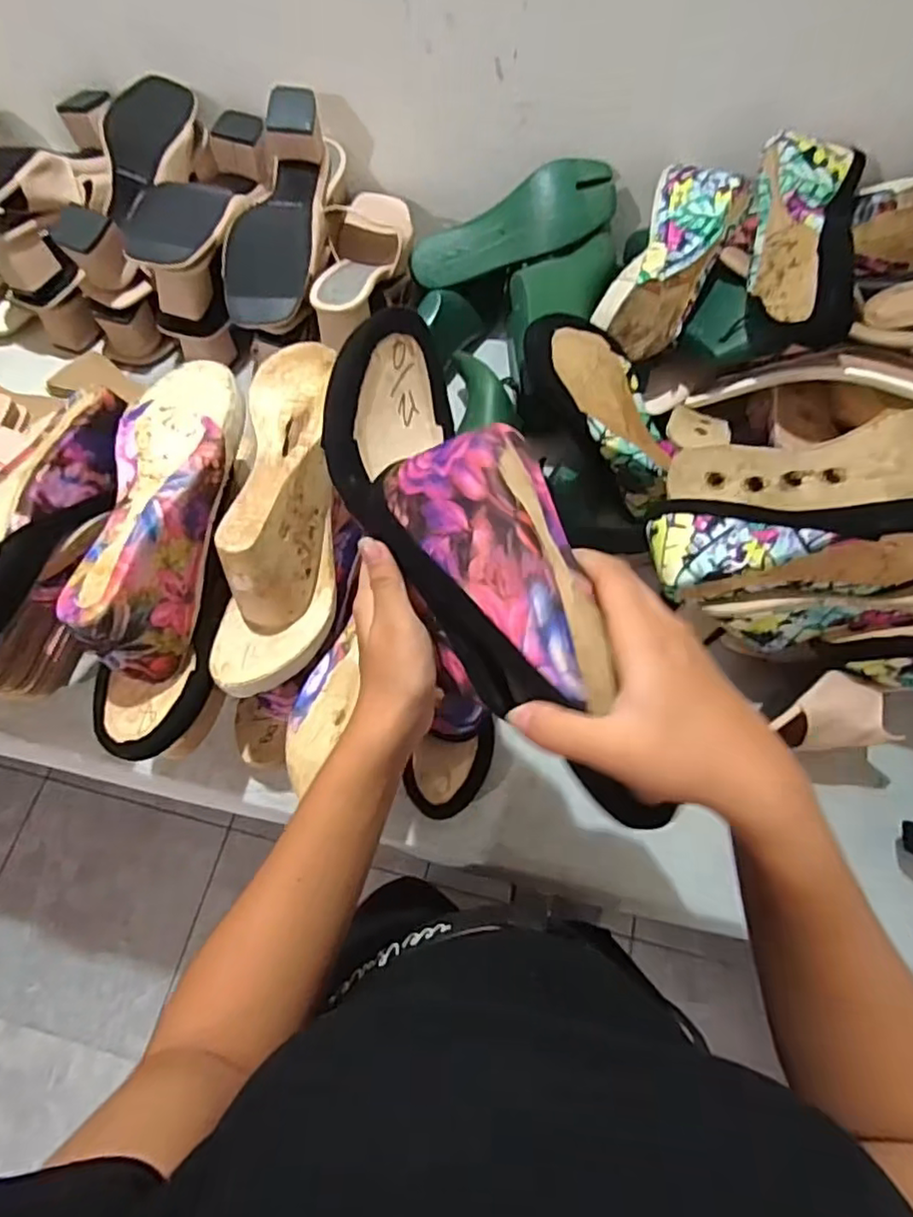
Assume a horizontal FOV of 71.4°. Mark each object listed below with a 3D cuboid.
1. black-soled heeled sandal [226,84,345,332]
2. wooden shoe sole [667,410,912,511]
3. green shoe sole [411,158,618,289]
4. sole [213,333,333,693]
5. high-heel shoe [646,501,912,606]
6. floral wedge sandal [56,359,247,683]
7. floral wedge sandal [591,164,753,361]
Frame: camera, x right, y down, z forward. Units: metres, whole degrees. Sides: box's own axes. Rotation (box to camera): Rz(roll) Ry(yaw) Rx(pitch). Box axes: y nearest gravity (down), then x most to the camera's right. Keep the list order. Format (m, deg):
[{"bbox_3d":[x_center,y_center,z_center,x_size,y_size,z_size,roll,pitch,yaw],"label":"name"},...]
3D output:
[{"bbox_3d":[-0.178,-0.406,0.658,0.093,0.079,0.241,8,80,4],"label":"black-soled heeled sandal"},{"bbox_3d":[0.292,-0.107,0.505,0.232,0.060,0.076,-2,65,19],"label":"wooden shoe sole"},{"bbox_3d":[0.062,-0.412,0.698,0.220,0.048,0.075,-15,101,19],"label":"green shoe sole"},{"bbox_3d":[-0.130,-0.074,0.471,0.083,0.102,0.272,5,87,3],"label":"sole"},{"bbox_3d":[0.255,-0.047,0.478,0.220,0.076,0.076,0,64,27],"label":"high-heel shoe"},{"bbox_3d":[-0.203,-0.070,0.461,0.083,0.076,0.232,5,66,3],"label":"floral wedge sandal"},{"bbox_3d":[0.202,-0.327,0.598,0.083,0.072,0.199,23,68,10],"label":"floral wedge sandal"}]

